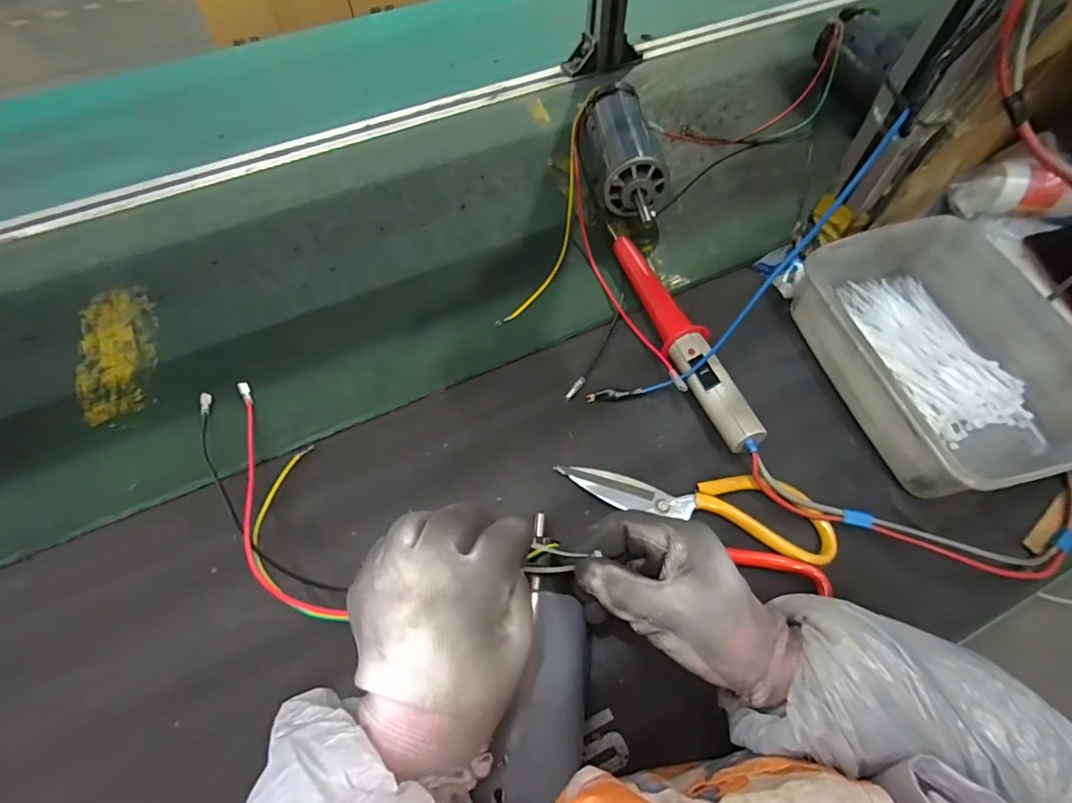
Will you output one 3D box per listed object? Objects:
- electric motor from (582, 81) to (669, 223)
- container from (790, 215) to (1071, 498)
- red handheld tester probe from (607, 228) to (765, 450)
[{"bbox_3d":[0.095,-0.276,0.548,0.067,0.060,0.196,-9,60,-4],"label":"electric motor"},{"bbox_3d":[0.326,-0.038,0.398,0.151,0.081,0.215,-15,61,-8],"label":"container"},{"bbox_3d":[0.124,-0.066,0.439,0.033,0.040,0.256,-16,61,-8],"label":"red handheld tester probe"}]

